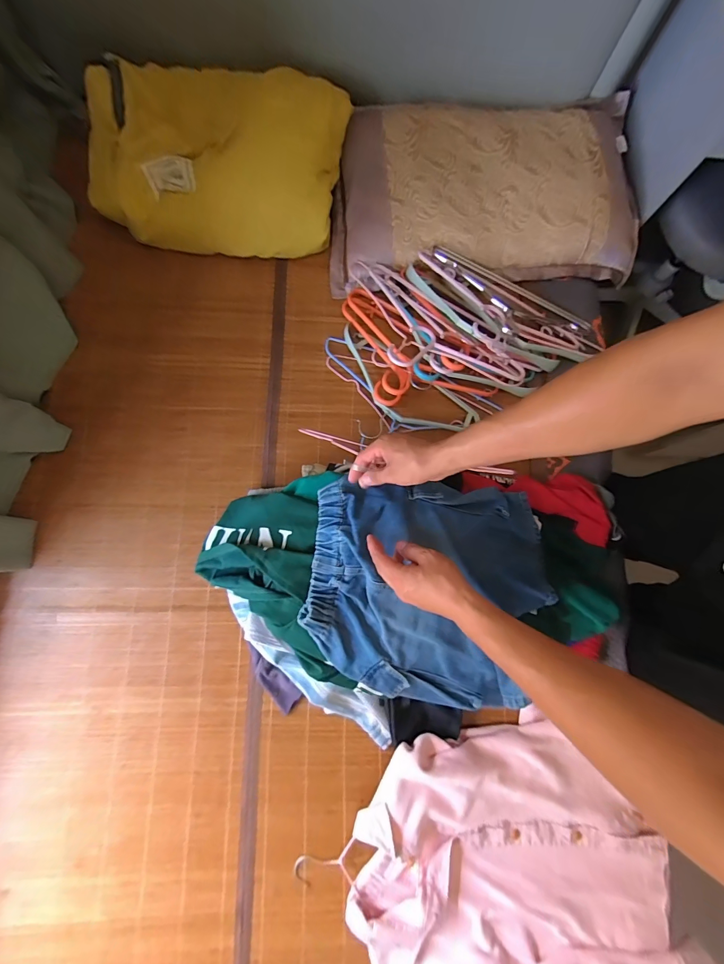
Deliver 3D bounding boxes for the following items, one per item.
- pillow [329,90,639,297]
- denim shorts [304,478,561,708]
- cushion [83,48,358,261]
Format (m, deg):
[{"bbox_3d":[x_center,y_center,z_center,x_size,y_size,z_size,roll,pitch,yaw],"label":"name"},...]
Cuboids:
[{"bbox_3d":[0.293,-0.677,0.842,0.732,0.099,0.423,-5,80,-1],"label":"pillow"},{"bbox_3d":[0.115,0.178,0.617,0.401,0.094,0.401,0,89,-10],"label":"denim shorts"},{"bbox_3d":[-0.295,-0.663,0.777,0.498,0.203,0.268,1,80,-3],"label":"cushion"}]

